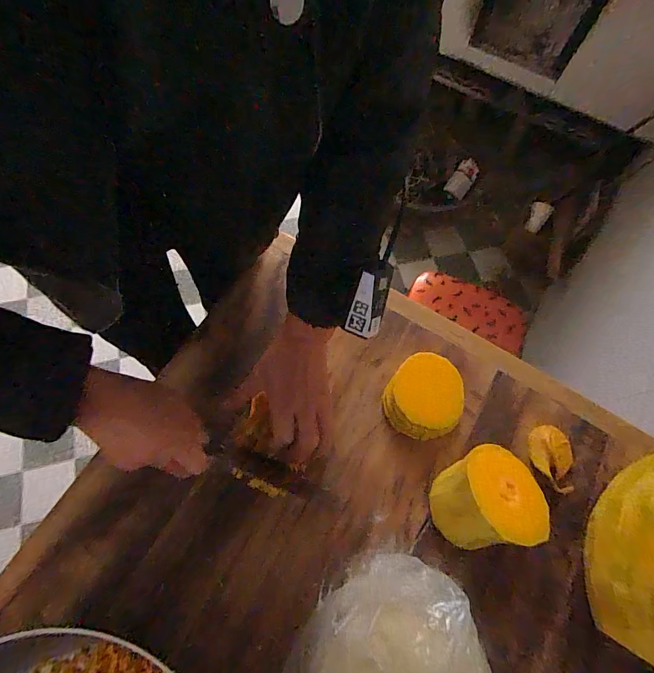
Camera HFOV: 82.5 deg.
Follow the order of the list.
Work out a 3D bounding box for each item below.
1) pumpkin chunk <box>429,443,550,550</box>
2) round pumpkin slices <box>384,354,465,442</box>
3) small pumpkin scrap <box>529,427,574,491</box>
[{"bbox_3d":[0.166,0.159,0.379,0.109,0.067,0.087,-3,68,-3],"label":"pumpkin chunk"},{"bbox_3d":[0.115,0.070,0.434,0.085,0.022,0.094,35,71,12],"label":"round pumpkin slices"},{"bbox_3d":[0.259,0.139,0.429,0.048,0.005,0.070,4,68,0],"label":"small pumpkin scrap"}]

